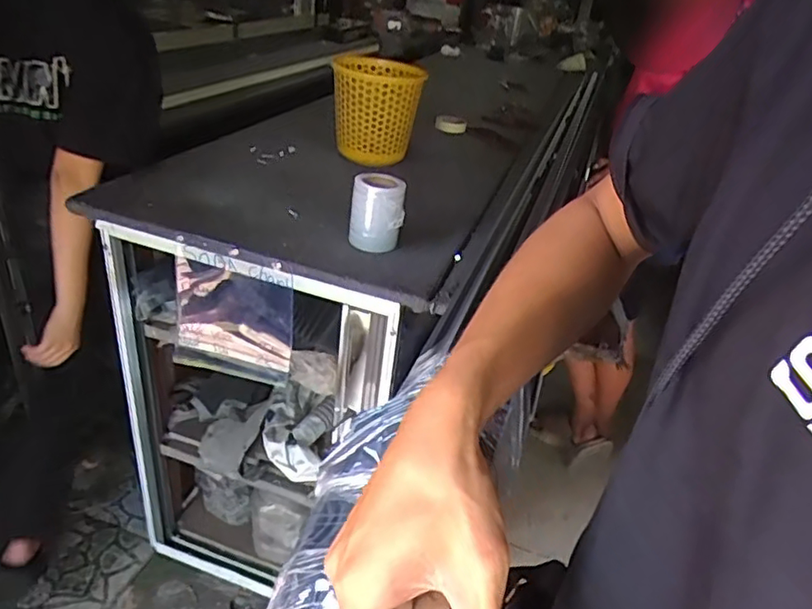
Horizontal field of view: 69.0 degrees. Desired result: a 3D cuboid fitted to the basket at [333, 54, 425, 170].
[{"bbox_3d":[-0.068,-0.421,1.282,0.176,0.175,0.207,-3,33,-18],"label":"basket"}]

